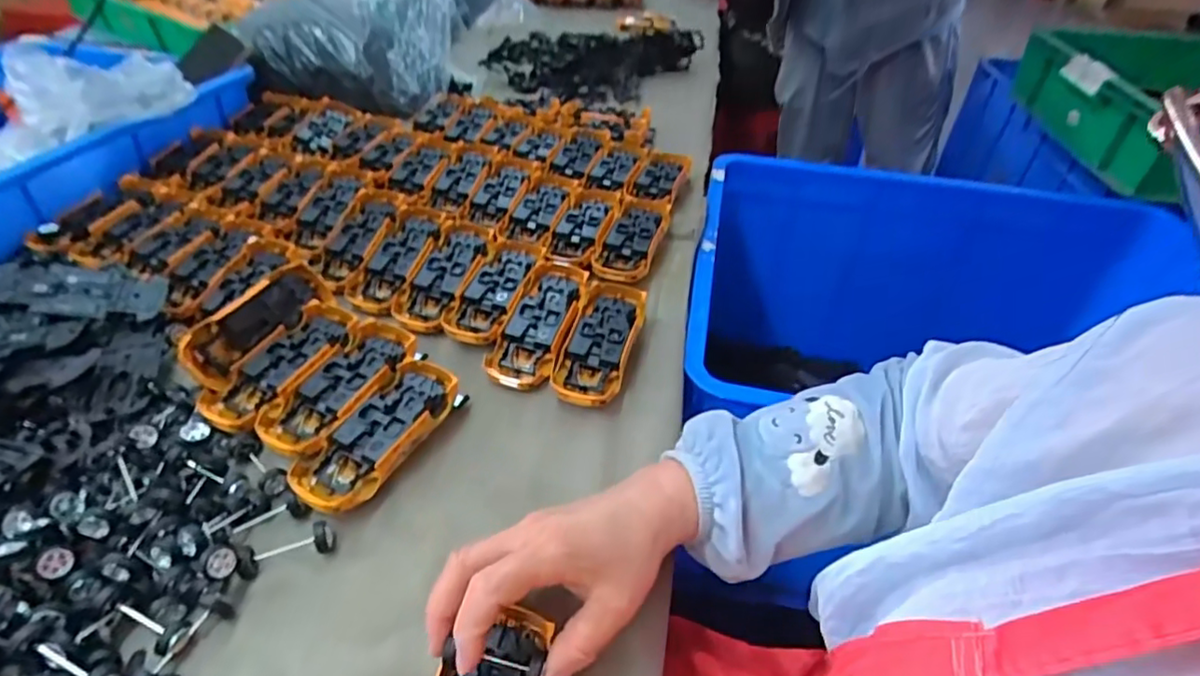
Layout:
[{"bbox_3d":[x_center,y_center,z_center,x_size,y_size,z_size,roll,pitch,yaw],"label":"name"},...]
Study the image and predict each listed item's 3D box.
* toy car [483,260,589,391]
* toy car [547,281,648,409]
[{"bbox_3d":[-0.053,-0.016,0.540,0.055,0.025,0.142,14,56,11],"label":"toy car"},{"bbox_3d":[-0.001,0.005,0.533,0.061,0.034,0.139,12,42,10],"label":"toy car"}]

